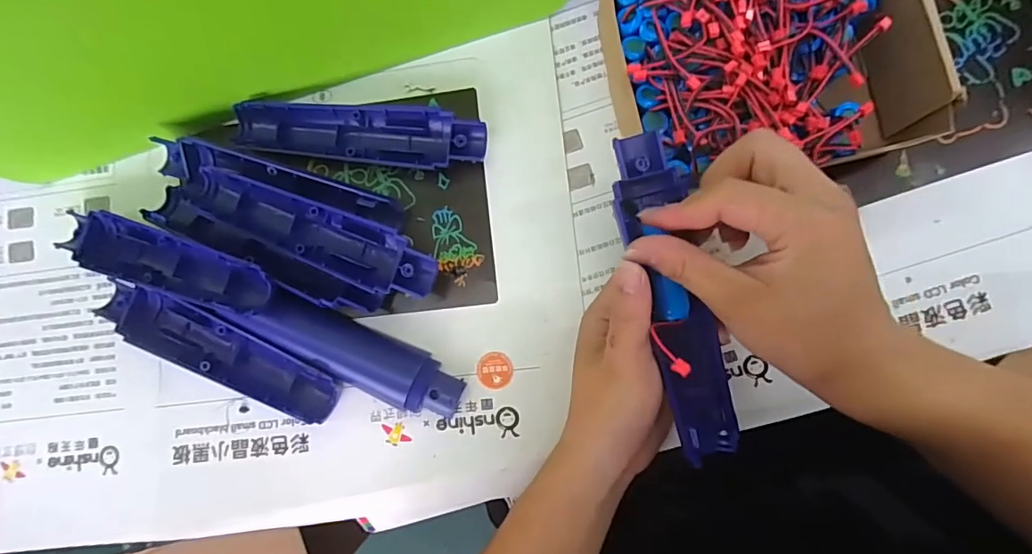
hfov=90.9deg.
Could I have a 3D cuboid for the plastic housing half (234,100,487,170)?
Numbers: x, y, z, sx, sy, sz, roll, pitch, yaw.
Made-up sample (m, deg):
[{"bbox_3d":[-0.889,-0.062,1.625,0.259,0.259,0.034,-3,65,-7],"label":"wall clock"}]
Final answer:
[{"bbox_3d":[-0.102,-0.094,0.333,0.163,0.020,0.039,7,87,5],"label":"plastic housing half"}]

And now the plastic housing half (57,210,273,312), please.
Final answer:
[{"bbox_3d":[-0.221,-0.008,0.322,0.151,0.037,0.037,16,88,5],"label":"plastic housing half"}]

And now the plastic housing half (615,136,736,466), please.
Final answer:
[{"bbox_3d":[0.082,0.011,0.257,0.039,0.014,0.167,-15,94,3],"label":"plastic housing half"}]

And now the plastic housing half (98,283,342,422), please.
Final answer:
[{"bbox_3d":[-0.188,0.045,0.325,0.160,0.019,0.039,22,88,5],"label":"plastic housing half"}]

